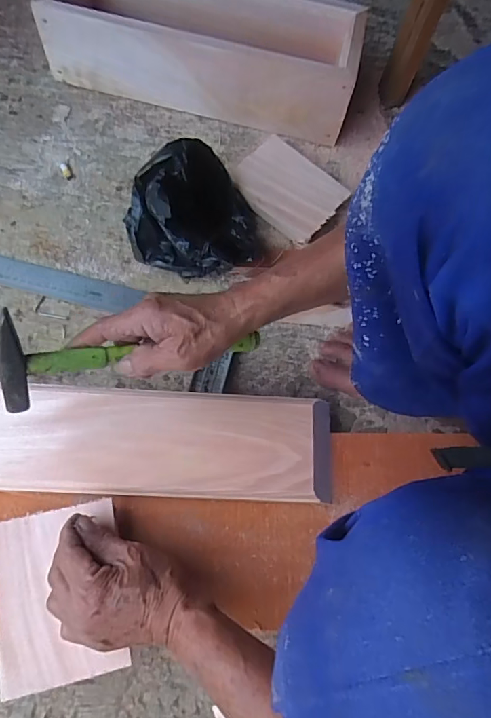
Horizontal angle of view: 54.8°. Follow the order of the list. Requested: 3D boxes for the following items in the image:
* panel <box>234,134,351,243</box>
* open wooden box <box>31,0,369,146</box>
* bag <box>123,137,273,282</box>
[{"bbox_3d":[0.061,-0.239,0.658,0.142,0.018,0.114,45,71,6],"label":"panel"},{"bbox_3d":[-0.058,-0.453,0.687,0.430,0.118,0.148,11,68,-1],"label":"open wooden box"},{"bbox_3d":[-0.054,-0.171,0.577,0.166,0.118,0.145,-25,73,-14],"label":"bag"}]

